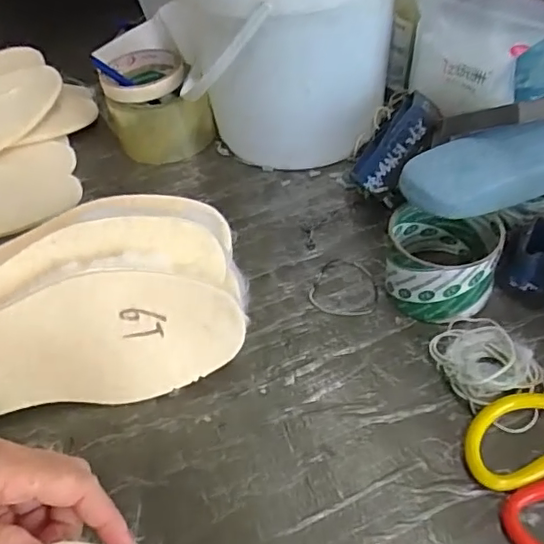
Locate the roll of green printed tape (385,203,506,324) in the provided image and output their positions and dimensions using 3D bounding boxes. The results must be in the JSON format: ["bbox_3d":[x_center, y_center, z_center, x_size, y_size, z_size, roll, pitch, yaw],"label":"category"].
[{"bbox_3d":[0.130,-0.011,0.441,0.078,0.062,0.081,-4,46,4],"label":"roll of green printed tape"}]

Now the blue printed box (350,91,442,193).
[{"bbox_3d":[0.109,-0.114,0.504,0.042,0.030,0.098,39,91,35],"label":"blue printed box"}]

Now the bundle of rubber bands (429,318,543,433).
[{"bbox_3d":[0.149,0.065,0.397,0.058,0.018,0.086,-26,49,-18],"label":"bundle of rubber bands"}]

